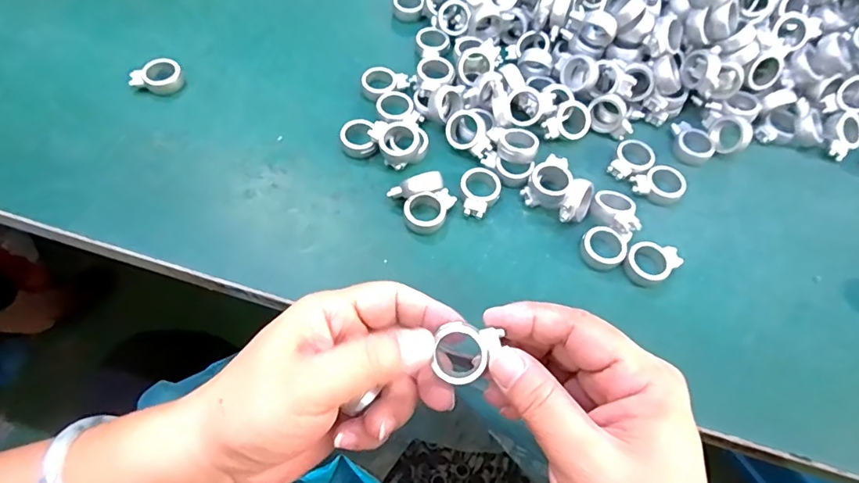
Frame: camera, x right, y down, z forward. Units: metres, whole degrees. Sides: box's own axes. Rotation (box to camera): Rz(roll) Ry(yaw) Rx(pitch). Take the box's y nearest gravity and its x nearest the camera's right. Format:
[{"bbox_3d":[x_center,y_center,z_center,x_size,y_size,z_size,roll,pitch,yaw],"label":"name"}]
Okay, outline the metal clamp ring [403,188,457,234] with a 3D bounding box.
[{"bbox_3d":[0.001,-0.020,0.306,0.034,0.016,0.022,-20,67,-10],"label":"metal clamp ring"}]

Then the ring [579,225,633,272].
[{"bbox_3d":[0.106,0.003,0.303,0.026,0.009,0.027,2,62,-3],"label":"ring"}]

